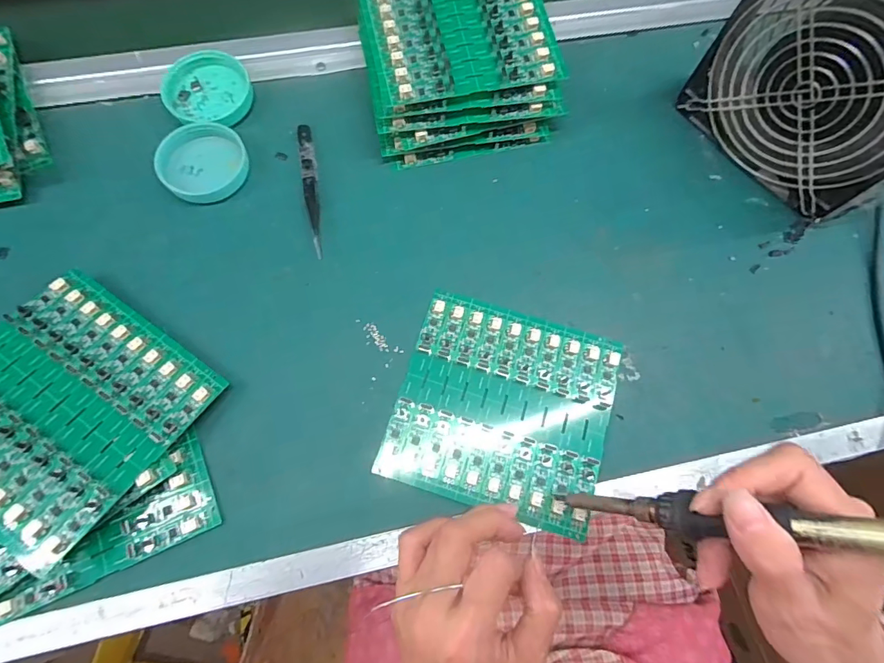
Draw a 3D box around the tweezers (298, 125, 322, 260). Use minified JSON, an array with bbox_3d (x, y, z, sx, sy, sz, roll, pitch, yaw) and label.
[{"bbox_3d":[-0.101,-0.112,0.350,0.012,0.009,0.117,-10,74,-5],"label":"tweezers"}]

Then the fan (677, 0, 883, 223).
[{"bbox_3d":[0.269,-0.173,0.307,0.061,0.155,0.159,-34,78,-11],"label":"fan"}]

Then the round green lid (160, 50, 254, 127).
[{"bbox_3d":[-0.190,-0.197,0.368,0.071,0.009,0.066,1,74,-2],"label":"round green lid"}]

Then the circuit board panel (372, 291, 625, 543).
[{"bbox_3d":[0.043,0.048,0.307,0.138,0.006,0.132,17,72,4],"label":"circuit board panel"}]

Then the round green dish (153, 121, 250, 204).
[{"bbox_3d":[-0.184,-0.132,0.351,0.062,0.015,0.063,1,74,-2],"label":"round green dish"}]

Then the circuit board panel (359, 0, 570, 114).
[{"bbox_3d":[0.010,-0.238,0.342,0.139,0.014,0.135,-11,74,-5],"label":"circuit board panel"}]

